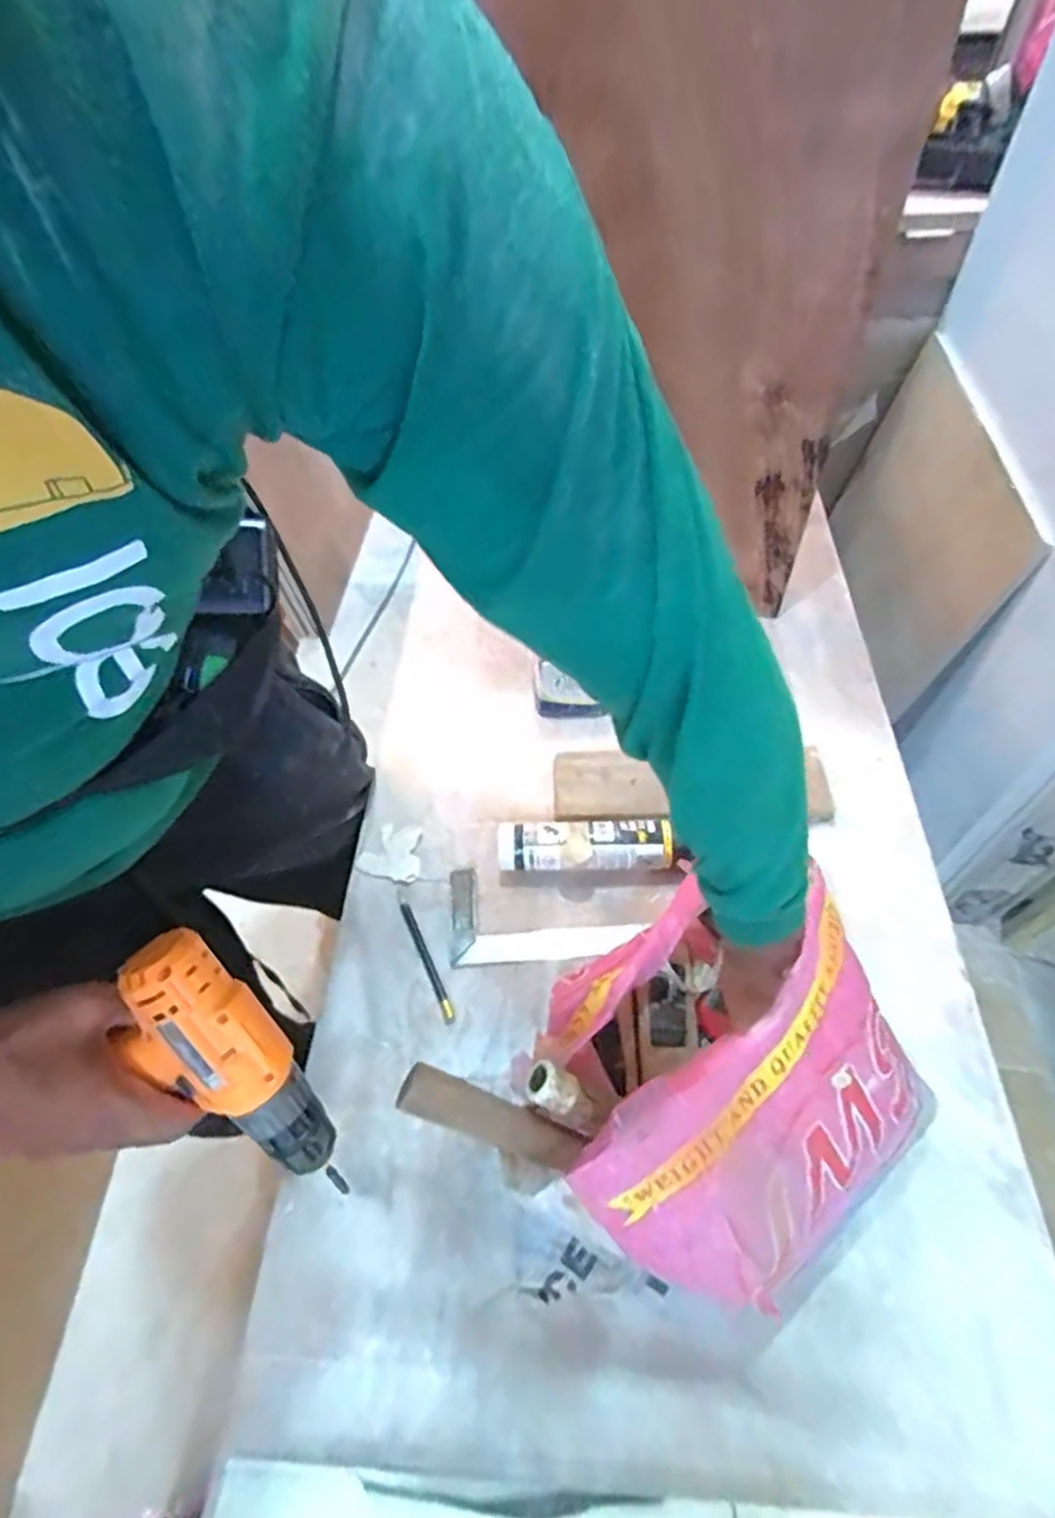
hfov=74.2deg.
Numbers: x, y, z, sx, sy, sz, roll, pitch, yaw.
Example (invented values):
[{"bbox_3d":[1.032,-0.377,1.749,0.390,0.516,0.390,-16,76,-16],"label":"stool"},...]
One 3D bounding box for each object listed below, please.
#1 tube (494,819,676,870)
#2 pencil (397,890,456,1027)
[{"bbox_3d":[0.060,0.093,0.741,0.183,0.054,0.059,-1,54,3],"label":"tube"},{"bbox_3d":[-0.102,0.197,0.702,0.012,0.004,0.150,-23,55,-13],"label":"pencil"}]

